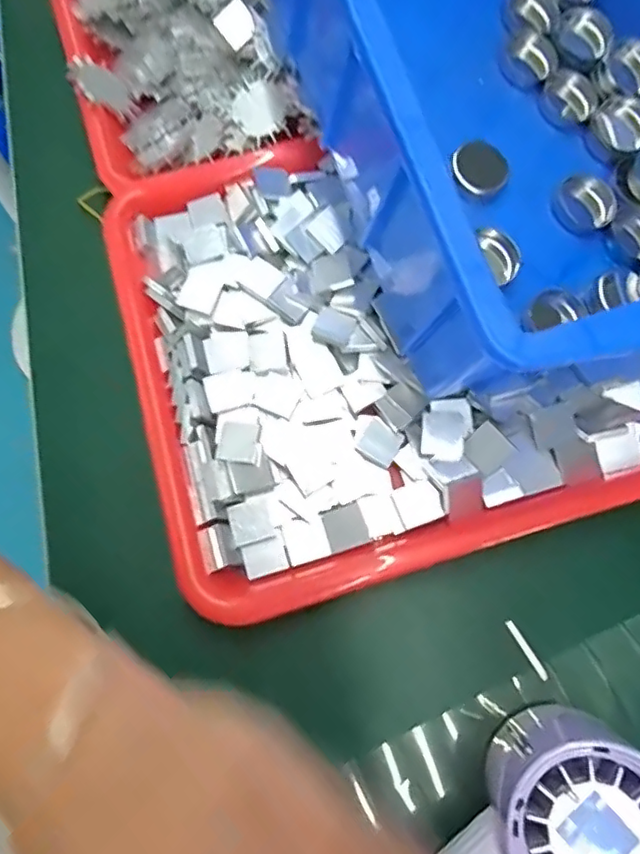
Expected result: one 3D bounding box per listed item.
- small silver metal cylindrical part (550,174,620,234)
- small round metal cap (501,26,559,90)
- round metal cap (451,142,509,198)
[{"bbox_3d":[0.138,-0.116,0.301,0.030,0.012,0.028,0,70,1],"label":"small silver metal cylindrical part"},{"bbox_3d":[0.116,-0.203,0.319,0.029,0.012,0.033,16,71,6],"label":"small round metal cap"},{"bbox_3d":[0.081,-0.131,0.294,0.029,0.009,0.030,0,70,1],"label":"round metal cap"}]

